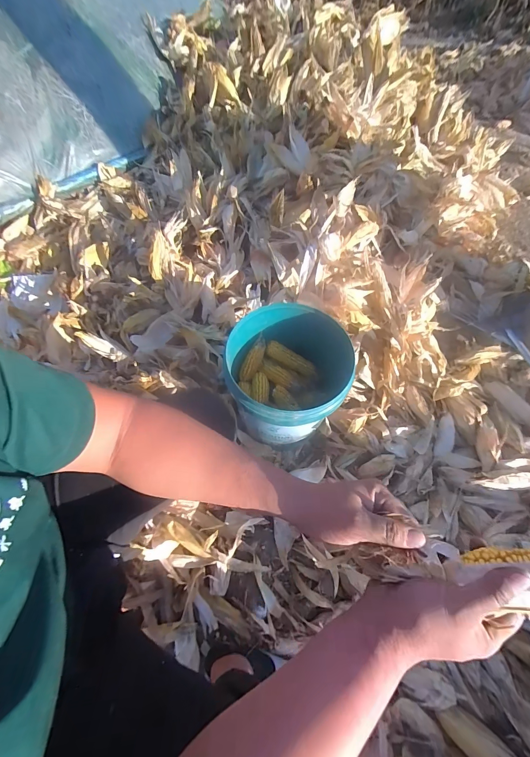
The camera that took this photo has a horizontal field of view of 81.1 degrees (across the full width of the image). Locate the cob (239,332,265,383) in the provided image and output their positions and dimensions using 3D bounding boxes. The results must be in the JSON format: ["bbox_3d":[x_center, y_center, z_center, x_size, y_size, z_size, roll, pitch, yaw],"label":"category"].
[{"bbox_3d":[-0.030,-0.056,0.889,0.044,0.035,0.145,29,103,12],"label":"cob"}]

